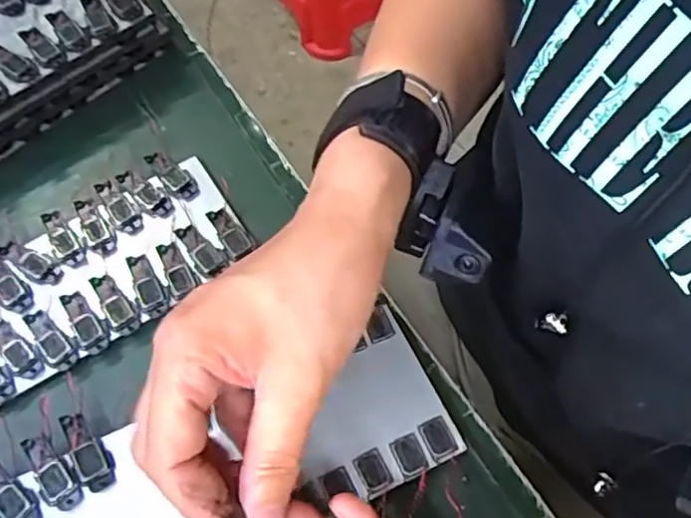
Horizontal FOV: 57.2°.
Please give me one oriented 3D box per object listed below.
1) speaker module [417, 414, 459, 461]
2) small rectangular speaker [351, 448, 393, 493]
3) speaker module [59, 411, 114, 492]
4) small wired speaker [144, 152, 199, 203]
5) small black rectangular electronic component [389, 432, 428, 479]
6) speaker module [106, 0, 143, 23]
[{"bbox_3d":[0.042,0.082,0.291,0.013,0.004,0.018,-23,70,-12],"label":"speaker module"},{"bbox_3d":[0.012,0.095,0.285,0.013,0.004,0.018,-26,66,-8],"label":"small rectangular speaker"},{"bbox_3d":[-0.120,0.089,0.294,0.014,0.008,0.039,-37,68,-12],"label":"speaker module"},{"bbox_3d":[-0.102,-0.050,0.371,0.042,0.004,0.014,41,75,20],"label":"small wired speaker"},{"bbox_3d":[0.029,0.089,0.288,0.013,0.004,0.017,-23,66,-6],"label":"small black rectangular electronic component"},{"bbox_3d":[-0.140,-0.159,0.390,0.014,0.005,0.039,-38,68,-12],"label":"speaker module"}]

